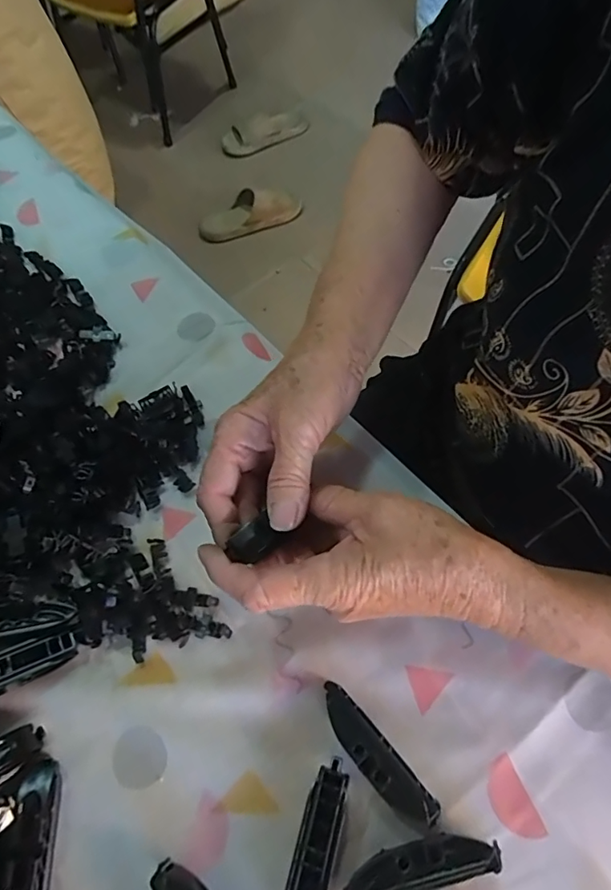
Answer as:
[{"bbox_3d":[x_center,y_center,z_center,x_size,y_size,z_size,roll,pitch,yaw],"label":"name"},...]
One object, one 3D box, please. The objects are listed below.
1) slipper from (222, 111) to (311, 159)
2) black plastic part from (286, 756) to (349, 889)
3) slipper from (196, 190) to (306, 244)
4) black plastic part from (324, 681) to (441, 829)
[{"bbox_3d":[-0.128,-0.936,1.496,0.267,0.067,0.108,-26,64,-10],"label":"slipper"},{"bbox_3d":[0.004,0.205,0.252,0.018,0.015,0.080,14,64,10],"label":"black plastic part"},{"bbox_3d":[-0.151,-0.618,1.340,0.277,0.072,0.095,-21,63,-8],"label":"slipper"},{"bbox_3d":[0.037,0.169,0.272,0.020,0.012,0.080,-39,67,-16],"label":"black plastic part"}]

